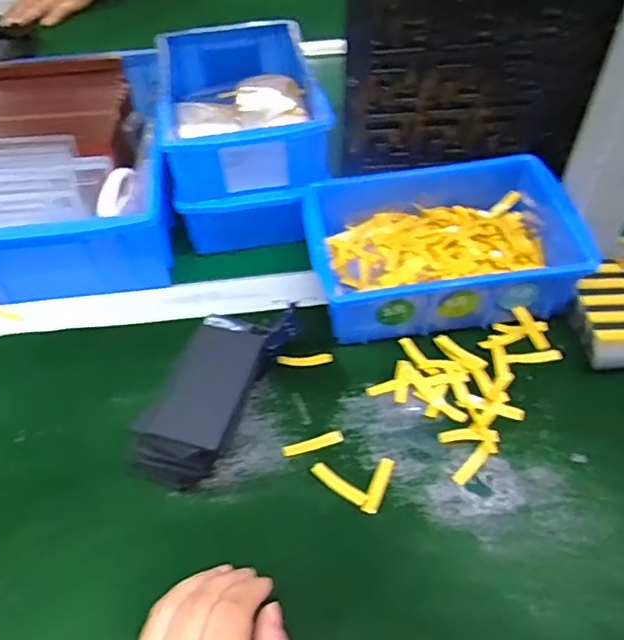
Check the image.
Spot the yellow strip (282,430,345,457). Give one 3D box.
[{"bbox_3d":[0.001,0.084,0.391,0.042,0.004,0.008,-15,68,-13],"label":"yellow strip"}]

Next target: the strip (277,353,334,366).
[{"bbox_3d":[-0.005,0.030,0.436,0.042,0.004,0.009,-4,49,-2],"label":"strip"}]

